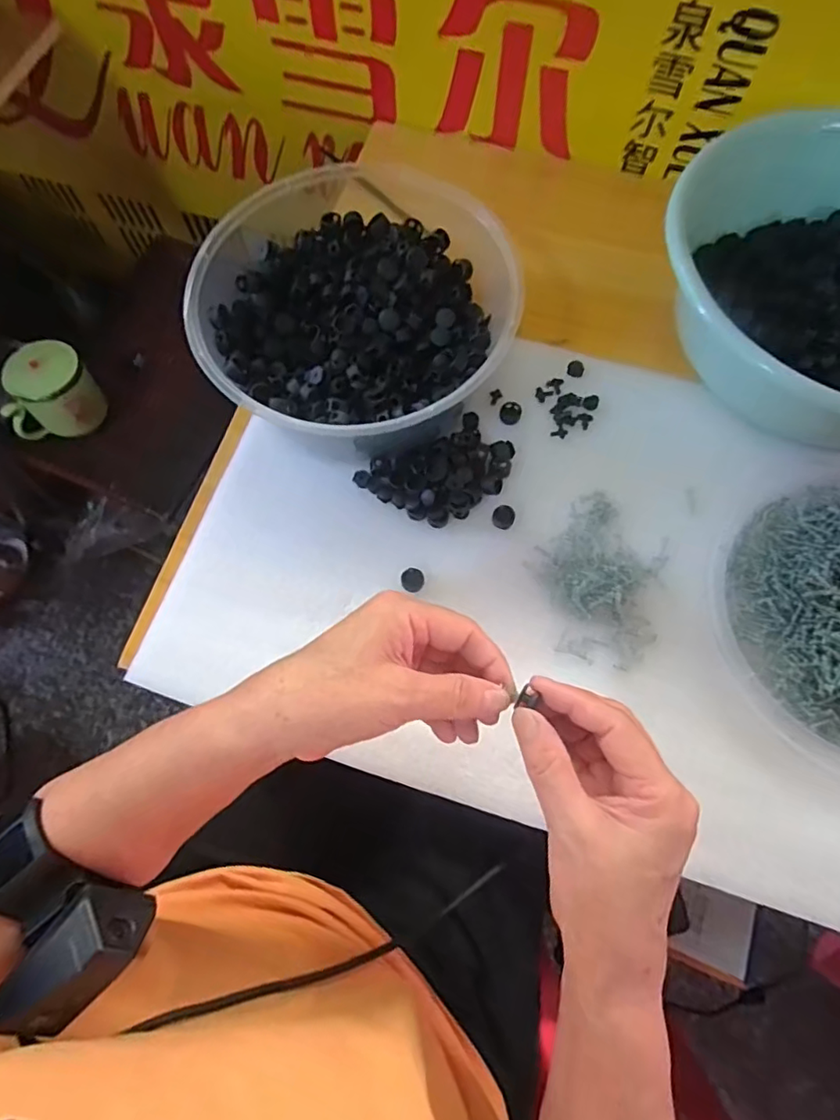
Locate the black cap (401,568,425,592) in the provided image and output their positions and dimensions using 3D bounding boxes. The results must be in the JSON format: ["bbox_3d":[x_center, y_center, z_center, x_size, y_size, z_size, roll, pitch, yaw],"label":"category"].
[{"bbox_3d":[-0.005,0.016,0.426,0.016,0.008,0.017,-1,73,2],"label":"black cap"}]

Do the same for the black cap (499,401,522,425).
[{"bbox_3d":[0.076,-0.124,0.468,0.018,0.005,0.021,7,73,4],"label":"black cap"}]

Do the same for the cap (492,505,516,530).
[{"bbox_3d":[0.066,-0.034,0.440,0.017,0.004,0.019,19,75,8],"label":"cap"}]

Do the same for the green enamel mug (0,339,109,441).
[{"bbox_3d":[-0.442,-0.199,0.666,0.105,0.085,0.071,-22,74,-6],"label":"green enamel mug"}]

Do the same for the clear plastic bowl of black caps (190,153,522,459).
[{"bbox_3d":[-0.048,-0.188,0.449,0.236,0.085,0.217,-1,73,2],"label":"clear plastic bowl of black caps"}]

